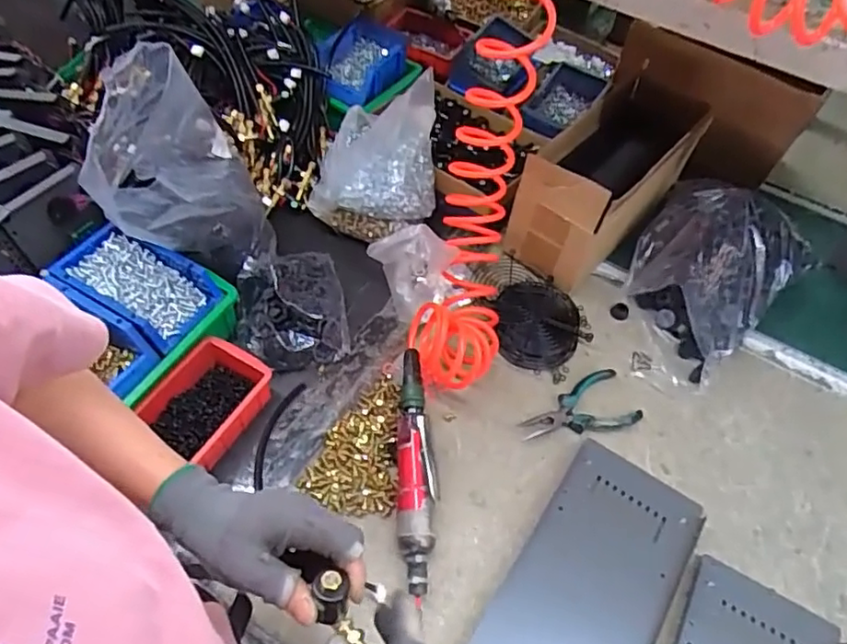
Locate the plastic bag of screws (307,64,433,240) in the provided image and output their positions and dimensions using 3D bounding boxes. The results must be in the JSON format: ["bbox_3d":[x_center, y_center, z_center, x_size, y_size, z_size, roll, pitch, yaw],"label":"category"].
[{"bbox_3d":[-0.061,-0.220,0.834,0.195,0.133,0.147,-14,58,-14],"label":"plastic bag of screws"}]

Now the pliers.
[{"bbox_3d":[0.186,0.110,0.719,0.144,0.011,0.073,-22,60,-19],"label":"pliers"}]

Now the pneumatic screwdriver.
[{"bbox_3d":[-0.008,0.154,0.674,0.043,0.044,0.268,1,56,-5],"label":"pneumatic screwdriver"}]

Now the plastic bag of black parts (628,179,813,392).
[{"bbox_3d":[0.374,-0.078,0.793,0.185,0.136,0.299,41,62,21],"label":"plastic bag of black parts"}]

